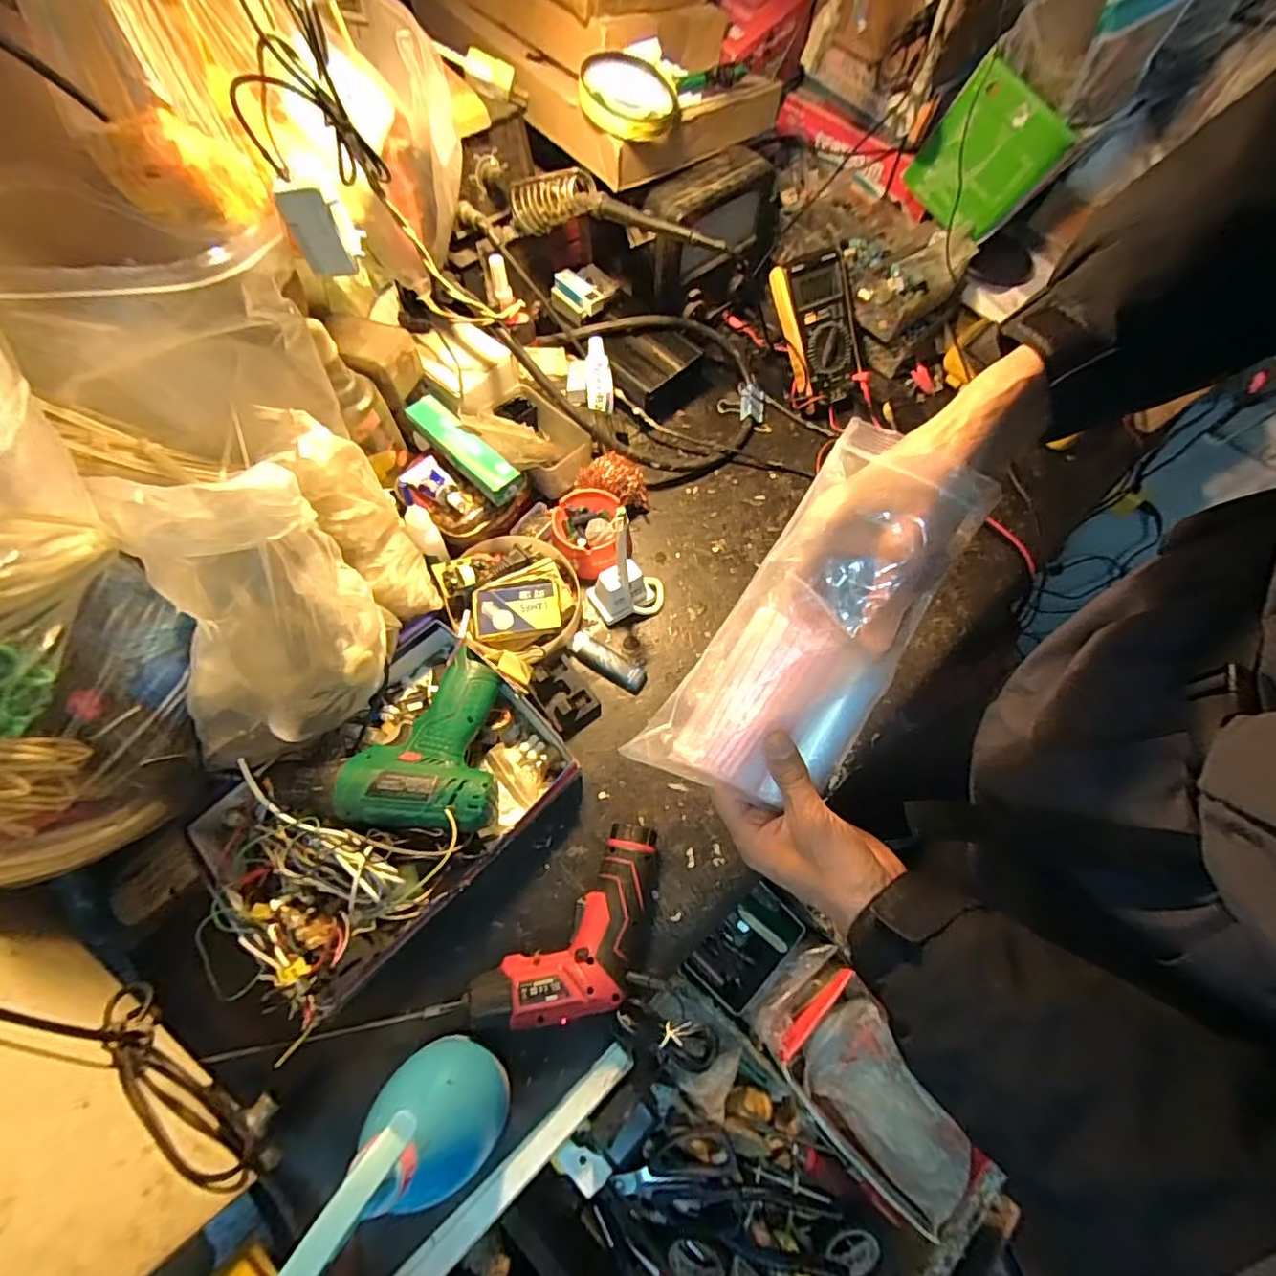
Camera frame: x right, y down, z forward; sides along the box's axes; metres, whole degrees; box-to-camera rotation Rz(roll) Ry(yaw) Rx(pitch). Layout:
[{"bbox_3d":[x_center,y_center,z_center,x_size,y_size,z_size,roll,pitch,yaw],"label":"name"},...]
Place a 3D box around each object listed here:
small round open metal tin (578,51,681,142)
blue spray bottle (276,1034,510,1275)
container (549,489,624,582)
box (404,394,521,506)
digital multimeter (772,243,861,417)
[{"bbox_3d":[-0.008,-0.528,0.562,0.094,0.027,0.102,1,66,-3],"label":"small round open metal tin"},{"bbox_3d":[-0.137,0.300,0.346,0.080,0.210,0.064,-11,68,-8],"label":"blue spray bottle"},{"bbox_3d":[-0.054,-0.112,0.626,0.076,0.044,0.096,6,66,-1],"label":"container"},{"bbox_3d":[-0.177,-0.197,0.588,0.145,0.026,0.039,43,71,14],"label":"box"},{"bbox_3d":[0.219,-0.369,0.699,0.098,0.027,0.165,-21,108,-13],"label":"digital multimeter"}]

